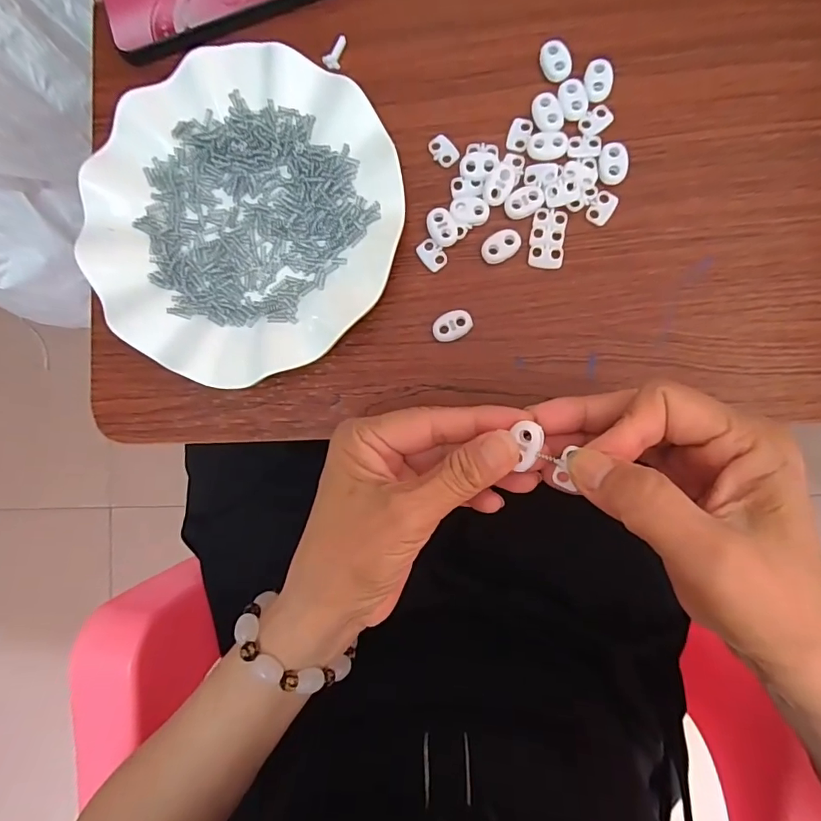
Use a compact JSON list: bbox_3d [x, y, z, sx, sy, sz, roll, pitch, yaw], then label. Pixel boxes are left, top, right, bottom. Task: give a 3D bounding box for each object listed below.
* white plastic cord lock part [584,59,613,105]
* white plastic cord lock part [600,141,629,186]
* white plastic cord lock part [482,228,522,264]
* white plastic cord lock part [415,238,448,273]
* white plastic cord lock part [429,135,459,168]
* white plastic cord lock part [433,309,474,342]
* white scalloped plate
[{"bbox_3d":[0.106,-0.185,0.270,0.015,0.004,0.024,0,88,5],"label":"white plastic cord lock part"},{"bbox_3d":[0.113,-0.138,0.269,0.015,0.005,0.023,2,89,5],"label":"white plastic cord lock part"},{"bbox_3d":[0.051,-0.094,0.275,0.024,0.004,0.016,-34,86,3],"label":"white plastic cord lock part"},{"bbox_3d":[0.012,-0.091,0.280,0.019,0.004,0.013,44,92,5],"label":"white plastic cord lock part"},{"bbox_3d":[0.019,-0.153,0.282,0.018,0.004,0.014,43,92,5],"label":"white plastic cord lock part"},{"bbox_3d":[0.024,-0.049,0.276,0.022,0.005,0.016,-29,86,4],"label":"white plastic cord lock part"},{"bbox_3d":[-0.099,-0.112,0.281,0.182,0.023,0.179,0,88,5],"label":"white scalloped plate"}]

